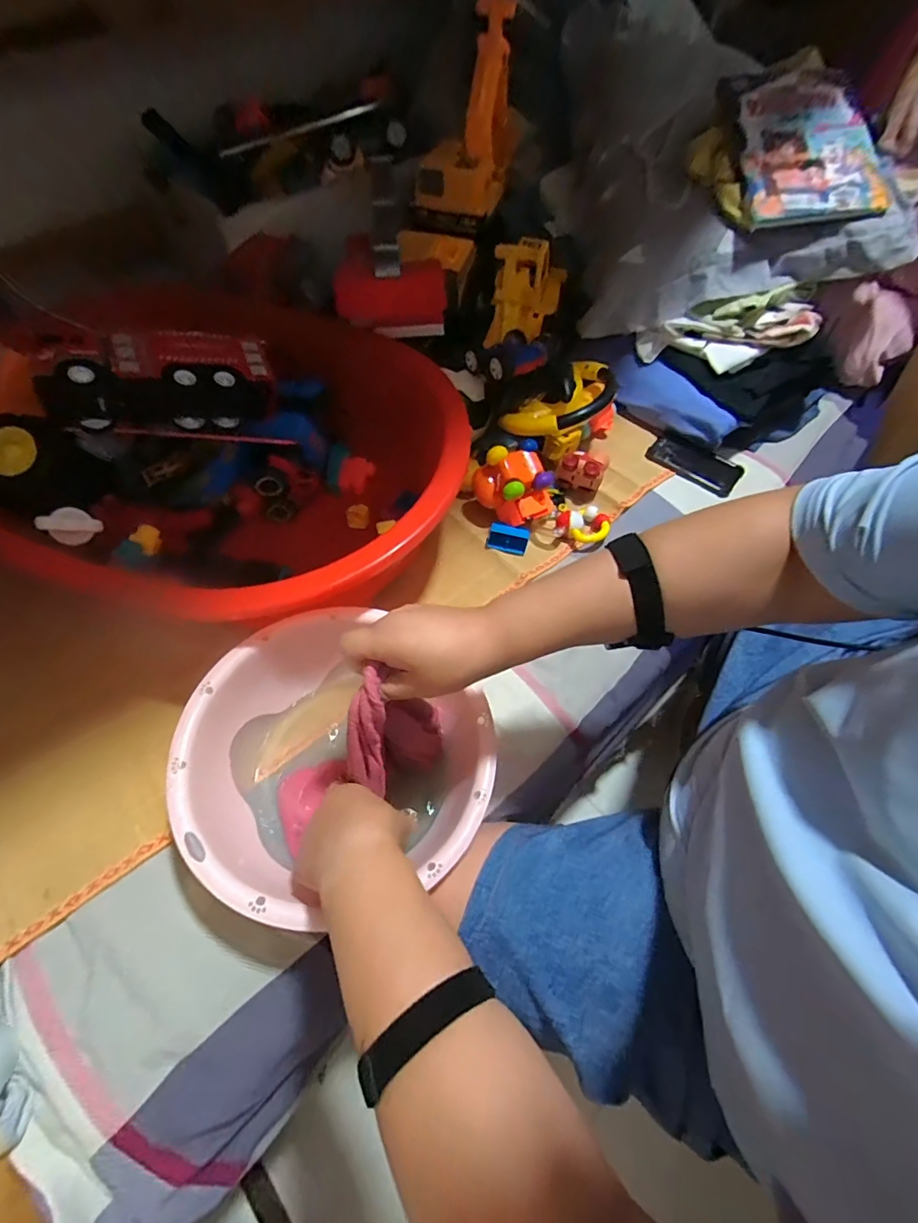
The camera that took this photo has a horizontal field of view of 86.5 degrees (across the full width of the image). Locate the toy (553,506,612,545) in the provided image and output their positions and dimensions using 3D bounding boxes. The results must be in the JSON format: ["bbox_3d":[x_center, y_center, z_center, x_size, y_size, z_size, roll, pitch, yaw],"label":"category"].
[{"bbox_3d":[0.188,-0.135,0.736,0.075,0.019,0.070,0,60,0],"label":"toy"}]

